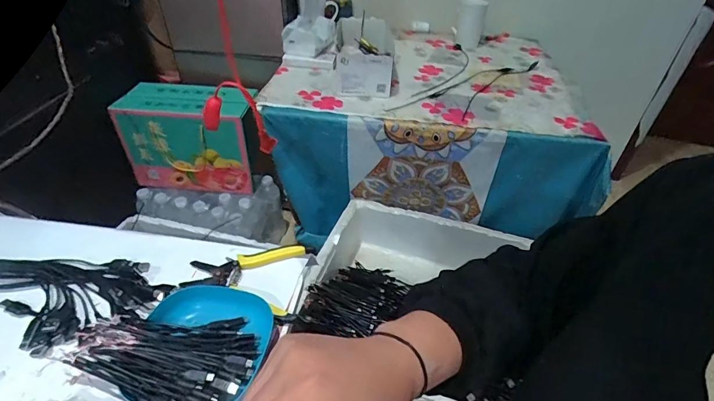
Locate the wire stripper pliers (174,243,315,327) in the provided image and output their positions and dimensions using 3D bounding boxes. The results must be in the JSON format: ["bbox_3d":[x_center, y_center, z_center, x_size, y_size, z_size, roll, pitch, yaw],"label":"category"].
[{"bbox_3d":[-0.142,0.096,0.503,0.157,0.022,0.113,8,41,6],"label":"wire stripper pliers"}]

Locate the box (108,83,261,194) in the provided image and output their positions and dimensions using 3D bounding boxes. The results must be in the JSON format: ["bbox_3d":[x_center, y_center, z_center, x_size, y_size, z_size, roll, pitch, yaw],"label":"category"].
[{"bbox_3d":[-0.435,-0.168,1.053,0.341,0.239,0.141,5,41,2],"label":"box"}]

